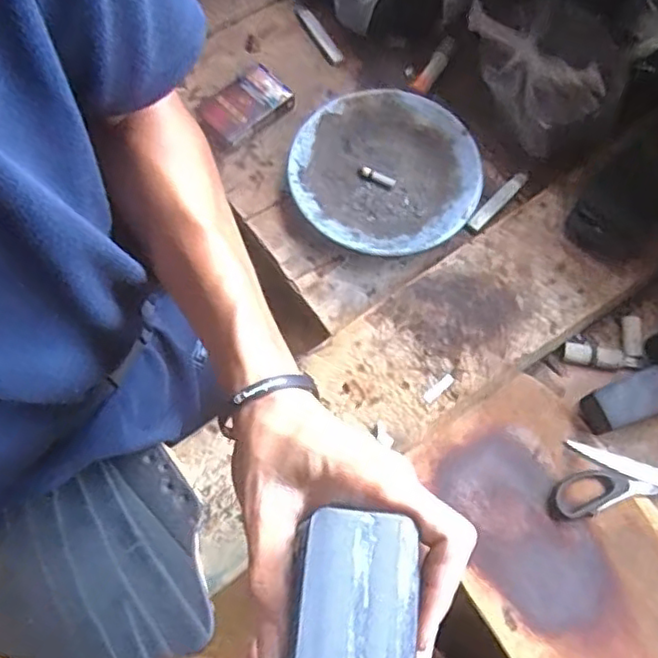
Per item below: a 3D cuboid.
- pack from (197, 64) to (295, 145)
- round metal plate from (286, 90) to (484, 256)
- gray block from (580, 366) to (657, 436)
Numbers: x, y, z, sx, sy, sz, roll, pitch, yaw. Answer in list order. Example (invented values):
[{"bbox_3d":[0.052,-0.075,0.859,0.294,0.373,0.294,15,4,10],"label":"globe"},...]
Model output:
[{"bbox_3d":[-0.091,-0.243,0.704,0.092,0.032,0.063,-40,76,-13],"label":"pack"},{"bbox_3d":[0.059,-0.162,0.677,0.193,0.026,0.187,0,71,0],"label":"round metal plate"},{"bbox_3d":[0.275,0.066,0.589,0.075,0.035,0.039,-21,72,-7],"label":"gray block"}]

